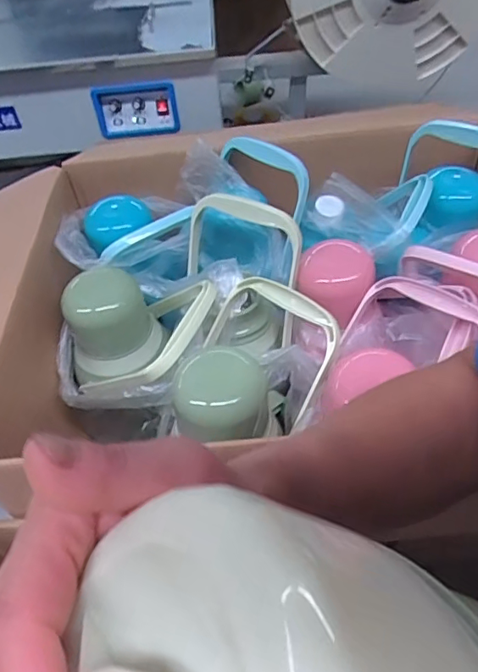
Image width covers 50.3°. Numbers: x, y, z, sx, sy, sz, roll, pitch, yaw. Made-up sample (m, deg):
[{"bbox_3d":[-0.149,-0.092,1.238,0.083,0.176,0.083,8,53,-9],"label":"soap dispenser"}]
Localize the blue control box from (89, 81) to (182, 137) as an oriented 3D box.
[{"bbox_3d":[-0.222,-0.490,1.107,0.175,0.108,0.028,-3,48,3],"label":"blue control box"}]

